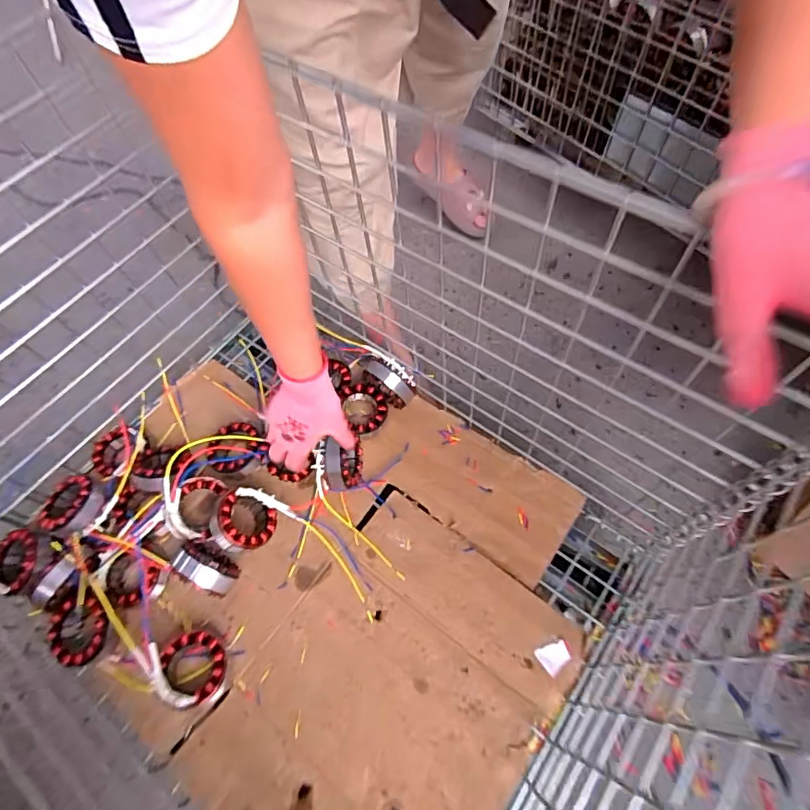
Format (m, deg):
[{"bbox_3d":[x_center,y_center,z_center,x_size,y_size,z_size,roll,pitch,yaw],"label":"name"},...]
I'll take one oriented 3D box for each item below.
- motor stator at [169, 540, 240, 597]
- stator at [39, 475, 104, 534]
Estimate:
[{"bbox_3d":[-0.263,0.219,0.673,0.086,0.088,0.046,27,66,17],"label":"motor stator"},{"bbox_3d":[-0.462,0.141,0.697,0.084,0.032,0.084,-5,52,23],"label":"stator"}]

